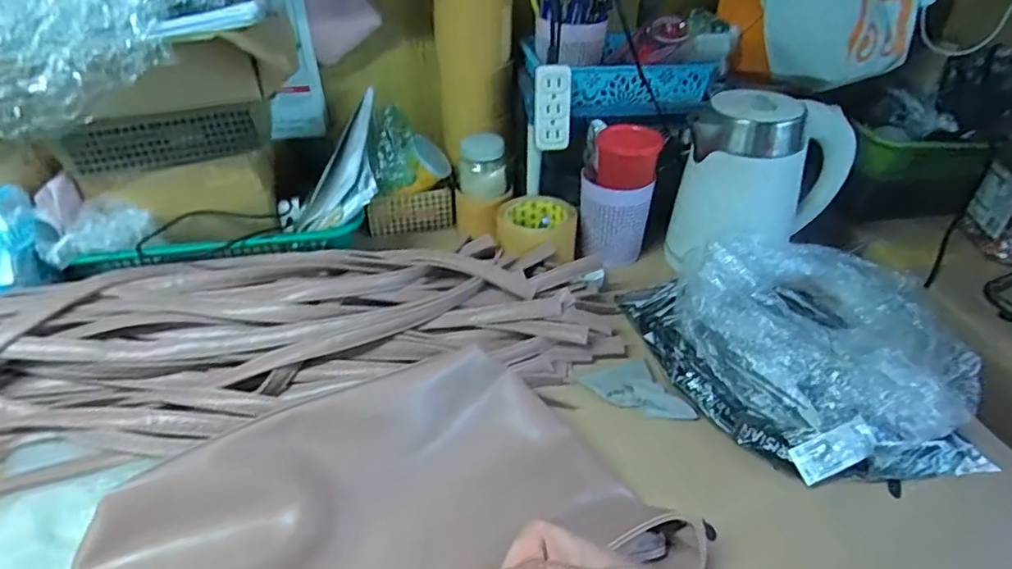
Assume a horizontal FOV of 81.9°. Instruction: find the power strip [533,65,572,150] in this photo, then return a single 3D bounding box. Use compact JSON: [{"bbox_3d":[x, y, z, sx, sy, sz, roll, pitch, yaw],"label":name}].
[{"bbox_3d":[0.056,-0.214,0.710,0.047,0.095,0.021,5,37,5],"label":"power strip"}]

